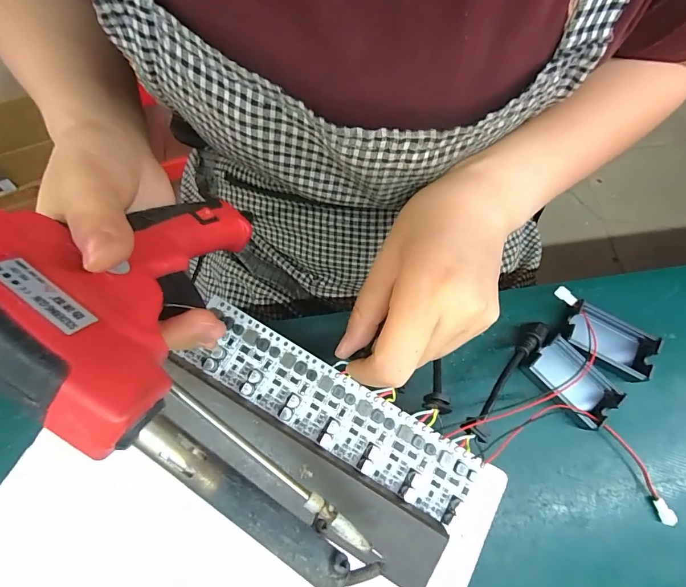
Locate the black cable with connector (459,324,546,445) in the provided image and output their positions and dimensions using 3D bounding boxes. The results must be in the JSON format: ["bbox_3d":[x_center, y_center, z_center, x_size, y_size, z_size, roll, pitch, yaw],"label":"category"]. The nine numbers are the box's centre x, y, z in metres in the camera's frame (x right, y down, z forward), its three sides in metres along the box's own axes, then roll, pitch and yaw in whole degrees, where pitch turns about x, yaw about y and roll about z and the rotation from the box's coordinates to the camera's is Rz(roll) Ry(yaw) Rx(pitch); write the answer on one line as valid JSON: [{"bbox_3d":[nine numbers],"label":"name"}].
[{"bbox_3d":[0.095,0.046,0.217,0.013,0.008,0.088,42,58,10],"label":"black cable with connector"}]

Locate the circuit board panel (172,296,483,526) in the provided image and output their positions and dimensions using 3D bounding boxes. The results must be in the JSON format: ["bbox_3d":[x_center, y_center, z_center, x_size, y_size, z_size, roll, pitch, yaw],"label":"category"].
[{"bbox_3d":[-0.009,0.058,0.198,0.158,0.008,0.037,30,76,8],"label":"circuit board panel"}]

